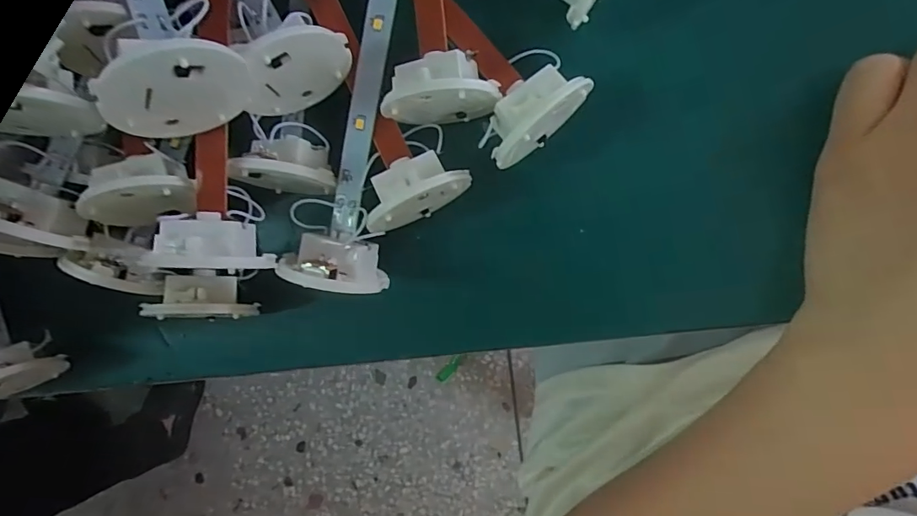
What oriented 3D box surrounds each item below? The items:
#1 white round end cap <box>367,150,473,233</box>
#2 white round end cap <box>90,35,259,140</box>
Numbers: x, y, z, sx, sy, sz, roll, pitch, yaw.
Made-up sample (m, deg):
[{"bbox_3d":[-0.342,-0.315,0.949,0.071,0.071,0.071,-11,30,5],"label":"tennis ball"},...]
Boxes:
[{"bbox_3d":[-0.015,-0.025,0.172,0.035,0.031,0.019,-27,90,9],"label":"white round end cap"},{"bbox_3d":[-0.075,-0.046,0.136,0.035,0.037,0.011,-19,92,9],"label":"white round end cap"}]

